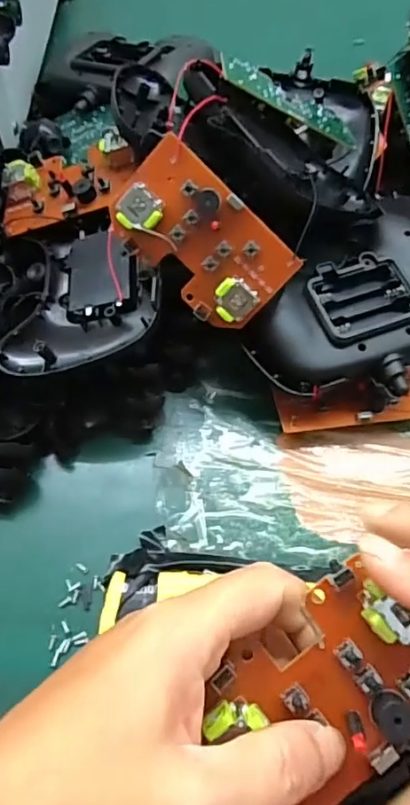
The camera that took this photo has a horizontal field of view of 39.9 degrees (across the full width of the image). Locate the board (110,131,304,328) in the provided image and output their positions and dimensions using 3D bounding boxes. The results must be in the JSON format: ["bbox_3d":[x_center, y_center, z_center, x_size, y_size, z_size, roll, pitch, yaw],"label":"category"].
[{"bbox_3d":[-0.001,-0.081,0.283,0.090,0.014,0.056,42,103,-11],"label":"board"}]

